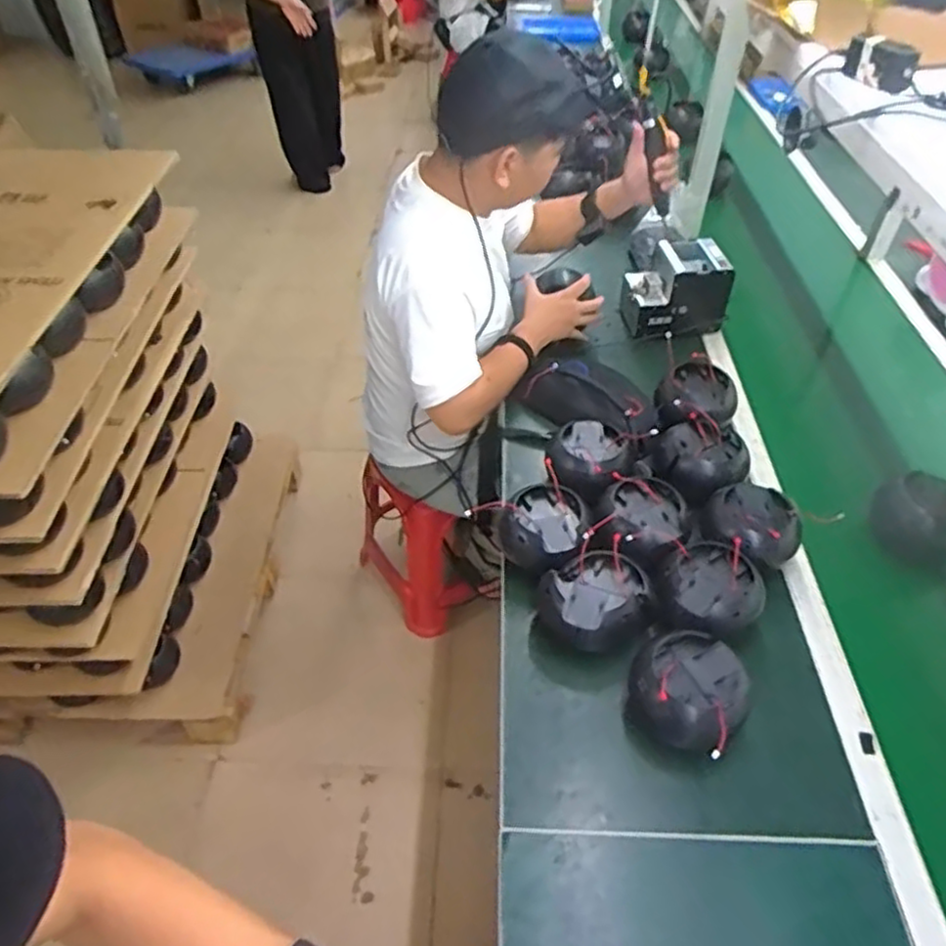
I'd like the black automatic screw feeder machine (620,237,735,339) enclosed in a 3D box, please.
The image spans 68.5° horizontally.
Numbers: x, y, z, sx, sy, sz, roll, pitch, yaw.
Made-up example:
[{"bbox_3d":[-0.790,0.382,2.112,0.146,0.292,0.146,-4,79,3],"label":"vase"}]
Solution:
[{"bbox_3d":[0.395,-0.364,1.370,0.184,0.133,0.165,-3,46,-4],"label":"black automatic screw feeder machine"}]

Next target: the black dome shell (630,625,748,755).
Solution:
[{"bbox_3d":[0.254,0.252,0.807,0.123,0.100,0.118,0,46,0],"label":"black dome shell"}]

